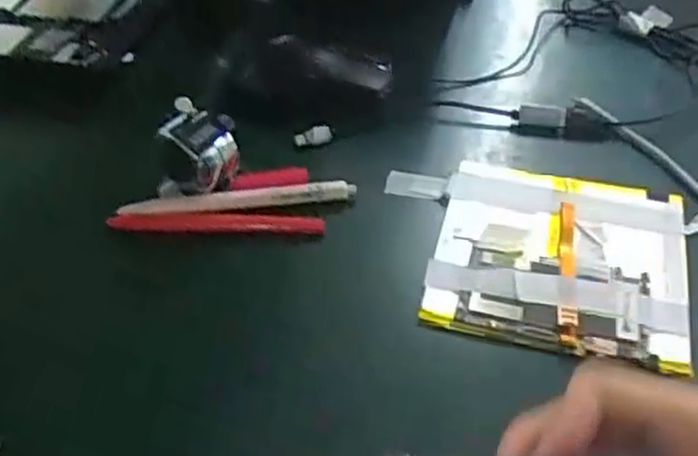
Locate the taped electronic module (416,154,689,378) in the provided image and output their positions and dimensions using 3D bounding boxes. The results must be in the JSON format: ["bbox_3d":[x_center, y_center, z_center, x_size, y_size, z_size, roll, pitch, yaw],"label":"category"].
[{"bbox_3d":[0.114,0.013,0.380,0.130,0.007,0.123,13,46,11],"label":"taped electronic module"}]

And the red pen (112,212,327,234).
[{"bbox_3d":[-0.077,-0.003,0.405,0.124,0.014,0.012,1,47,3],"label":"red pen"}]

